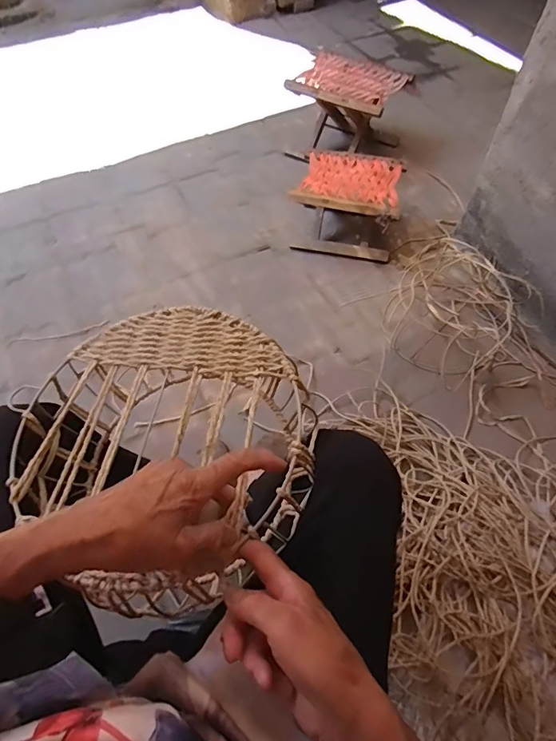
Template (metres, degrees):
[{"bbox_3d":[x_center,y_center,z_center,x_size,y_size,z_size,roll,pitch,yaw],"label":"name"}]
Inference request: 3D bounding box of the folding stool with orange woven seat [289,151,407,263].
[{"bbox_3d":[0.204,-0.464,1.279,0.280,0.190,0.233,18,60,11],"label":"folding stool with orange woven seat"}]

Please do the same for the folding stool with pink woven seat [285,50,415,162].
[{"bbox_3d":[0.228,-0.843,1.488,0.304,0.246,0.289,29,63,17],"label":"folding stool with pink woven seat"}]

